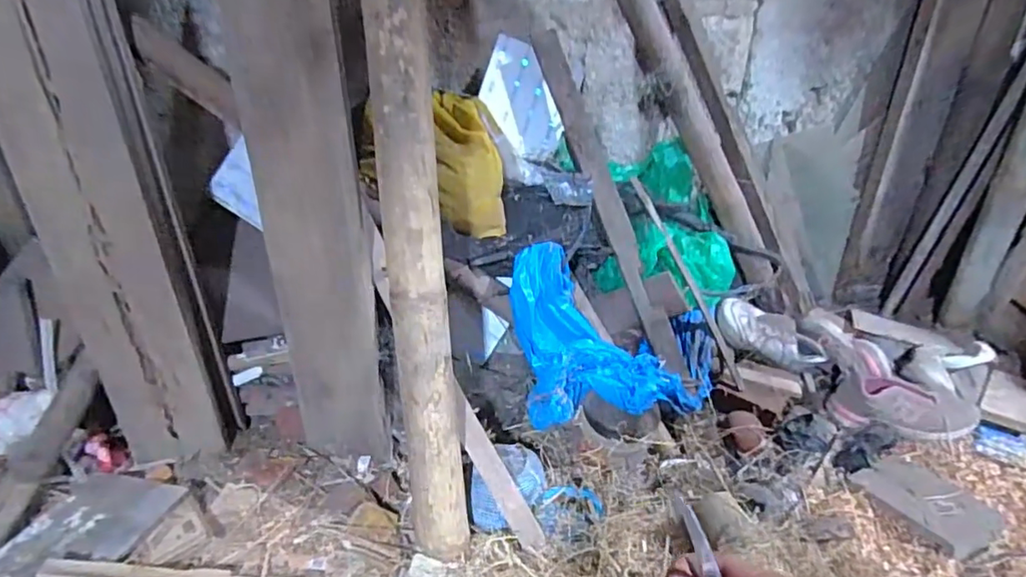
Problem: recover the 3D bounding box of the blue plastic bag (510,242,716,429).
[{"bbox_3d":[0.206,0.079,1.056,0.382,0.263,0.247,-10,32,-15],"label":"blue plastic bag"}]

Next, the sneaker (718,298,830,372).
[{"bbox_3d":[0.547,0.100,1.198,0.236,0.099,0.075,26,33,-2],"label":"sneaker"}]

